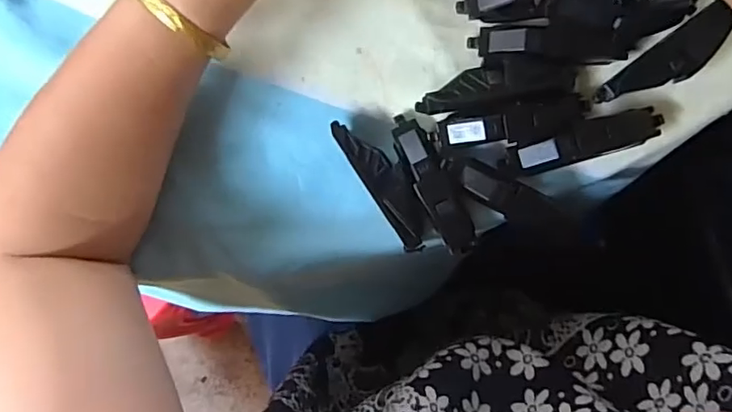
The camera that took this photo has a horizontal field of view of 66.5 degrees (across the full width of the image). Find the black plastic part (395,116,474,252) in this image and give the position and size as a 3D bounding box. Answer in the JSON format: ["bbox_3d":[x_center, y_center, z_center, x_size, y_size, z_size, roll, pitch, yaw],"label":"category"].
[{"bbox_3d":[0.036,-0.012,0.295,0.019,0.021,0.078,-27,87,7],"label":"black plastic part"}]

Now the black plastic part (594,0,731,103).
[{"bbox_3d":[0.151,-0.071,0.280,0.070,0.013,0.022,-38,86,6],"label":"black plastic part"}]

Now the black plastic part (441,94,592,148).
[{"bbox_3d":[0.077,-0.042,0.287,0.076,0.022,0.019,-9,89,8],"label":"black plastic part"}]

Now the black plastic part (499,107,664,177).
[{"bbox_3d":[0.110,-0.033,0.285,0.078,0.020,0.018,-16,88,7],"label":"black plastic part"}]

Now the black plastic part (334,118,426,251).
[{"bbox_3d":[0.011,-0.014,0.301,0.022,0.020,0.079,-32,87,7],"label":"black plastic part"}]

